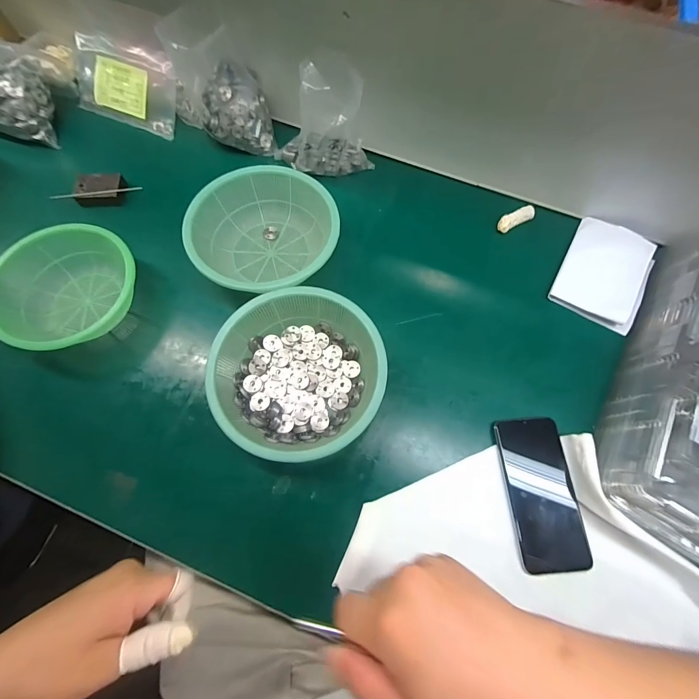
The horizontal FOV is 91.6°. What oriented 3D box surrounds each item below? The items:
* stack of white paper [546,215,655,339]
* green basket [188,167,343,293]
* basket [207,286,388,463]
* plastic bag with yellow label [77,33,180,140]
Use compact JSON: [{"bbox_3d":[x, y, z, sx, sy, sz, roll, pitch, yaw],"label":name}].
[{"bbox_3d":[0.355,-0.110,0.468,0.105,0.017,0.155,30,72,9],"label":"stack of white paper"},{"bbox_3d":[-0.109,-0.148,0.450,0.186,0.065,0.181,-1,70,-2],"label":"green basket"},{"bbox_3d":[-0.056,0.028,0.391,0.179,0.068,0.180,0,70,-1],"label":"basket"},{"bbox_3d":[-0.356,-0.422,0.542,0.177,0.020,0.108,20,115,7],"label":"plastic bag with yellow label"}]

